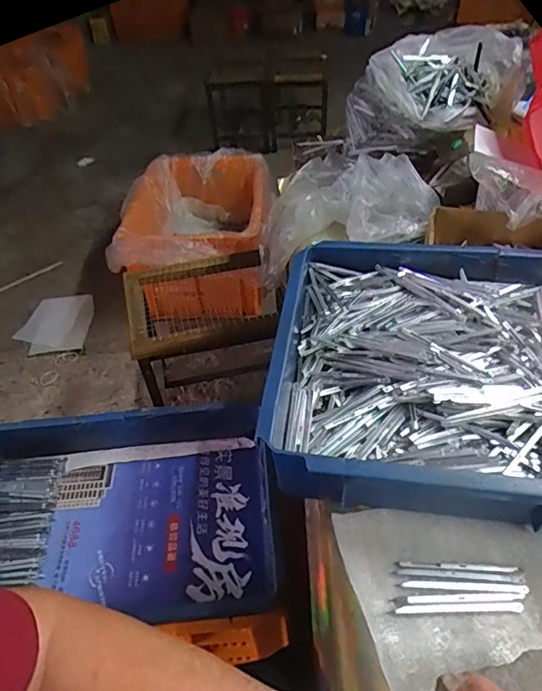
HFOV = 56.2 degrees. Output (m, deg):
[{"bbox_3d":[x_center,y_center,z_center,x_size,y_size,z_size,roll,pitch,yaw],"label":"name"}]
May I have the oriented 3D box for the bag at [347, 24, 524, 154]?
[{"bbox_3d":[0.231,-0.355,0.736,0.202,0.145,0.151,-9,45,-5],"label":"bag"}]

